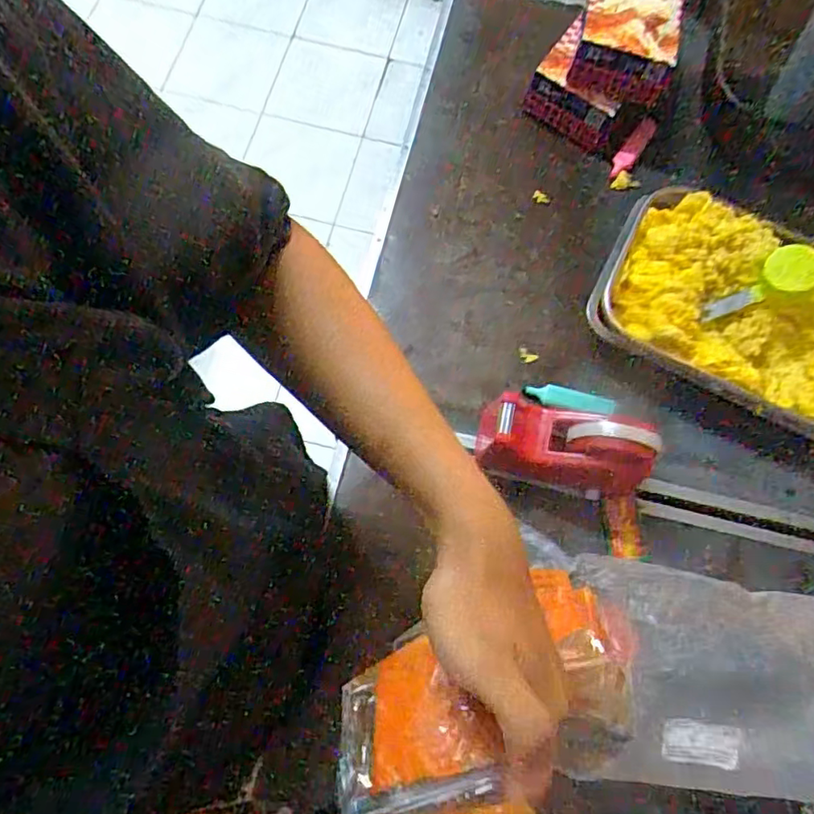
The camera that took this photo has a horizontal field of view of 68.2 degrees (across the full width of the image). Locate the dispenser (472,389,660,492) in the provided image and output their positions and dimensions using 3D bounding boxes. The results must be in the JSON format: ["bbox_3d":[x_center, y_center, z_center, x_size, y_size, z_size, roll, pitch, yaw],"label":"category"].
[{"bbox_3d":[0.154,0.036,0.585,0.164,0.093,0.071,17,73,3],"label":"dispenser"}]

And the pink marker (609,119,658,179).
[{"bbox_3d":[0.277,-0.317,0.740,0.022,0.012,0.075,43,114,14],"label":"pink marker"}]

